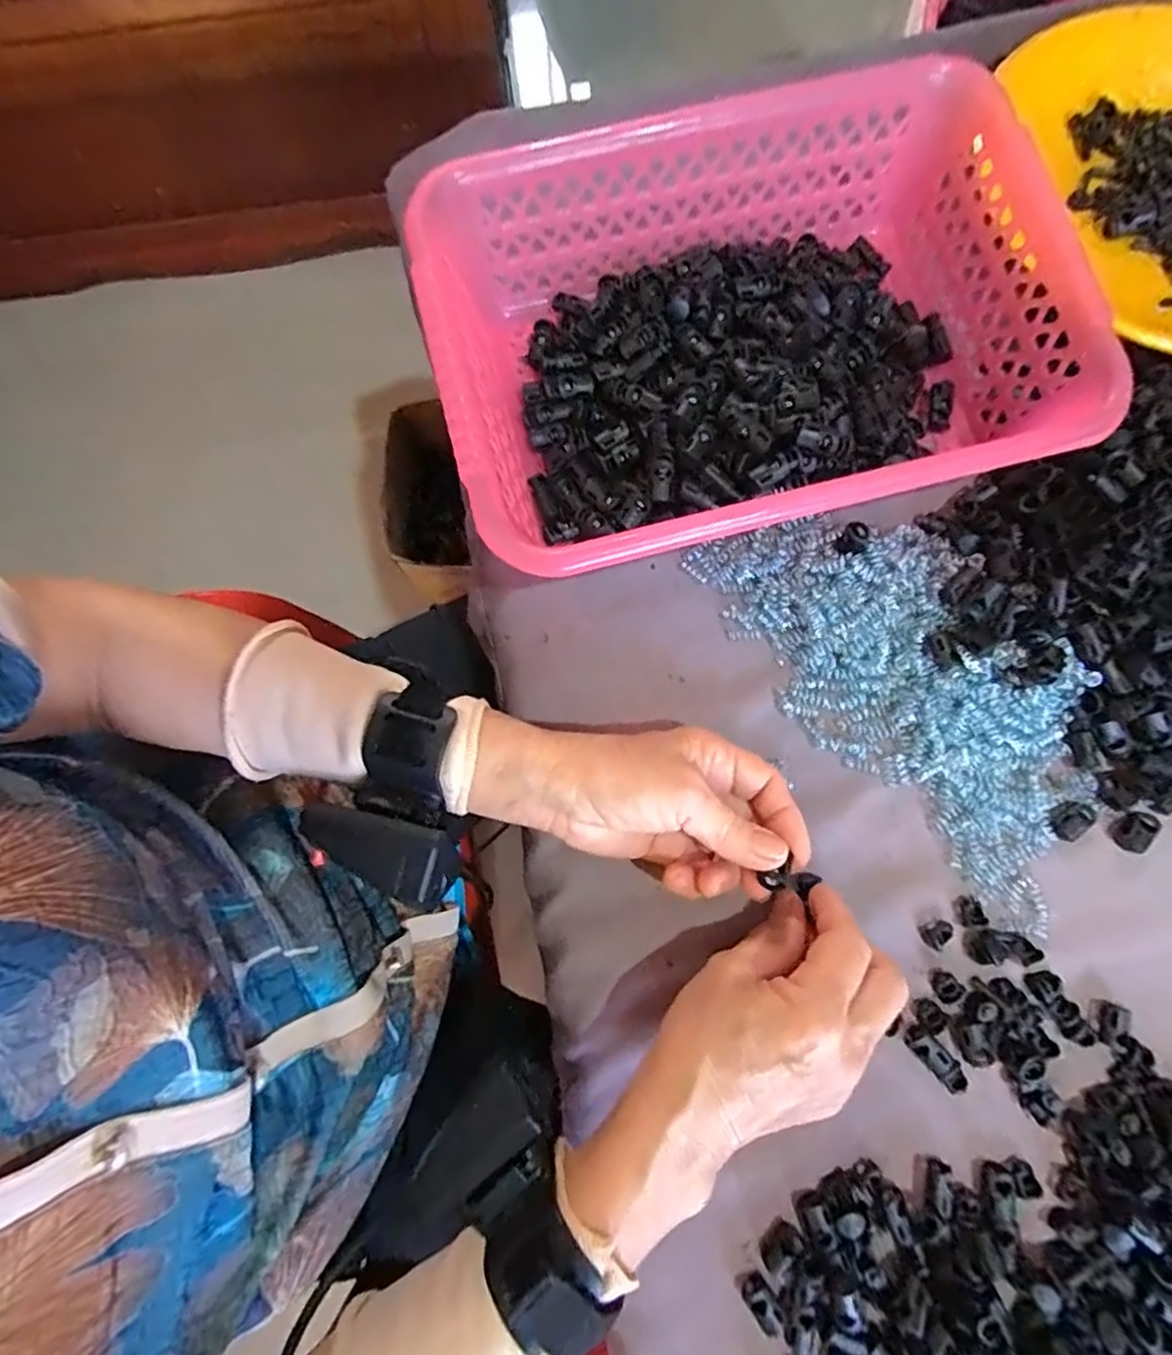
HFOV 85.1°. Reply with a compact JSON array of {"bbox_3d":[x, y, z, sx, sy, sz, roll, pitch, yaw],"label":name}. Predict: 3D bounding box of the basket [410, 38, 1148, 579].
[{"bbox_3d":[0.083,-0.171,0.330,0.298,0.081,0.209,-14,81,-2],"label":"basket"}]

